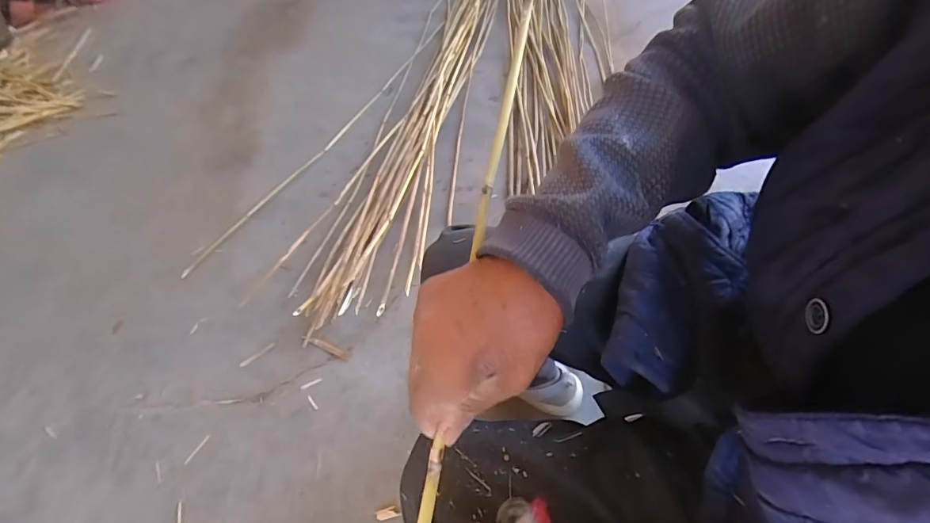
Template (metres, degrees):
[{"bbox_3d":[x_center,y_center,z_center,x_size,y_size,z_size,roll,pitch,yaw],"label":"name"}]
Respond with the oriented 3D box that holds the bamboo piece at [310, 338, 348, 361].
[{"bbox_3d":[-0.288,0.183,0.952,0.093,0.007,0.021,17,57,16],"label":"bamboo piece"}]

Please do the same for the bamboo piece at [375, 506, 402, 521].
[{"bbox_3d":[-0.131,0.426,0.765,0.042,0.004,0.018,-14,54,-5],"label":"bamboo piece"}]

